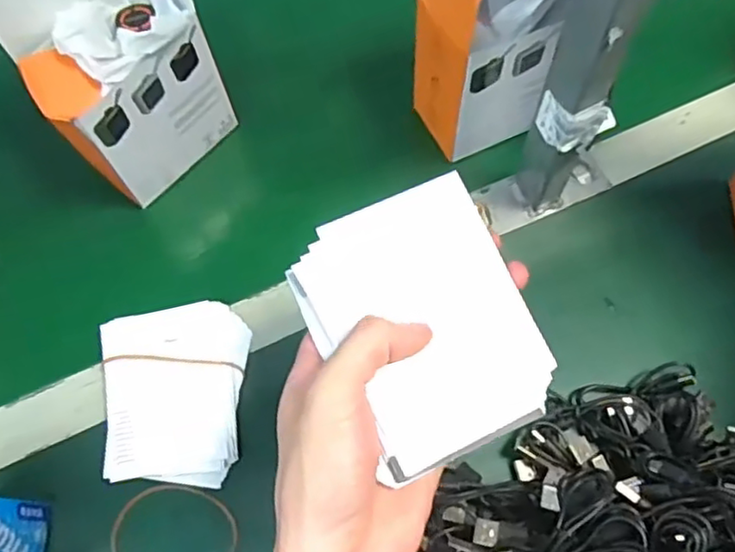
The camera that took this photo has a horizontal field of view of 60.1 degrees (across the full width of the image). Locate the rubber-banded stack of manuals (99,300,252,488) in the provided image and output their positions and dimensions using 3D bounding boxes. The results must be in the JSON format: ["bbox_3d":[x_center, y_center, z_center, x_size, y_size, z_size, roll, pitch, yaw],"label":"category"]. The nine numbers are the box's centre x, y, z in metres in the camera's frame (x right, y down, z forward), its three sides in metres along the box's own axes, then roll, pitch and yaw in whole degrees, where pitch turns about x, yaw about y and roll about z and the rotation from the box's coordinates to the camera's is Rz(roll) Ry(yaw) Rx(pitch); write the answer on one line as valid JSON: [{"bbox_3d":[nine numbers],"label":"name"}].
[{"bbox_3d":[-0.123,0.073,0.405,0.088,0.011,0.113,-5,67,1],"label":"rubber-banded stack of manuals"}]

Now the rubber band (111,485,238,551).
[{"bbox_3d":[-0.115,0.156,0.379,0.072,0.004,0.058,12,70,-5],"label":"rubber band"}]

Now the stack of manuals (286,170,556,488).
[{"bbox_3d":[0.024,0.019,0.281,0.089,0.013,0.115,-23,70,-11],"label":"stack of manuals"}]

